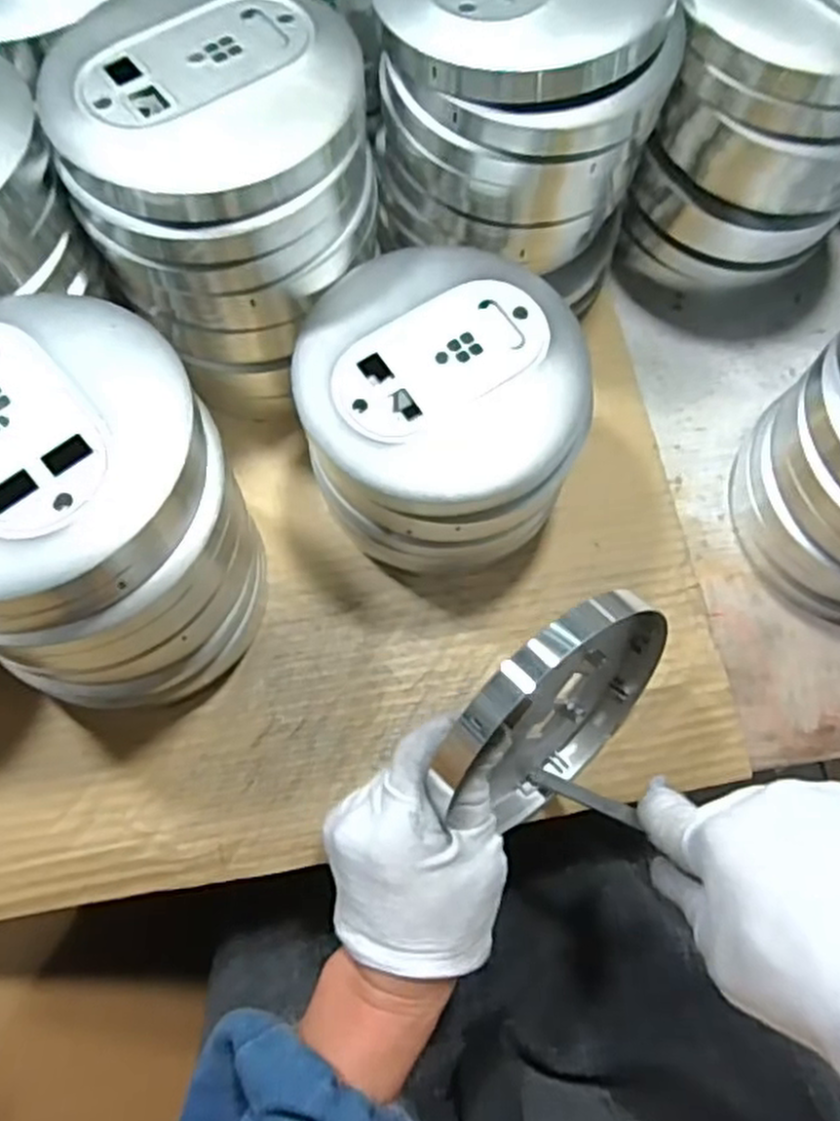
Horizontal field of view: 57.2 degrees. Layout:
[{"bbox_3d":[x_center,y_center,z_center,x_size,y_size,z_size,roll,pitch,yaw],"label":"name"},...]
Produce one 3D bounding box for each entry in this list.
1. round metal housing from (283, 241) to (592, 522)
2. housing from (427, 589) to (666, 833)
[{"bbox_3d":[0.010,-0.084,0.363,0.129,0.030,0.132,1,73,-2],"label":"round metal housing"},{"bbox_3d":[0.063,0.068,0.359,0.118,0.133,0.022,-46,55,-5],"label":"housing"}]

